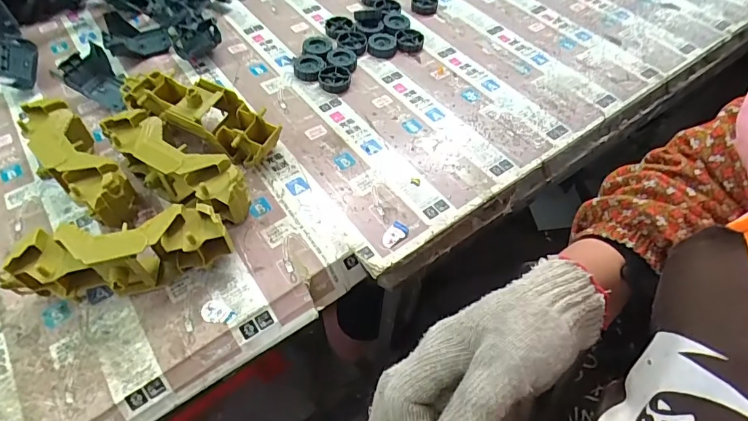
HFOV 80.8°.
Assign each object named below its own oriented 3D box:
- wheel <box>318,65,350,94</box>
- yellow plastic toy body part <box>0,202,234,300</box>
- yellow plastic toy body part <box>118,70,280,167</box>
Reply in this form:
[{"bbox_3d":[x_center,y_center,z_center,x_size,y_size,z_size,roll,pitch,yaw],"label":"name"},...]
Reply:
[{"bbox_3d":[-0.048,-0.160,0.537,0.038,0.014,0.042,2,55,-2],"label":"wheel"},{"bbox_3d":[-0.212,0.038,0.373,0.177,0.059,0.055,-11,57,-10],"label":"yellow plastic toy body part"},{"bbox_3d":[-0.182,-0.097,0.458,0.178,0.051,0.059,20,57,11],"label":"yellow plastic toy body part"}]

